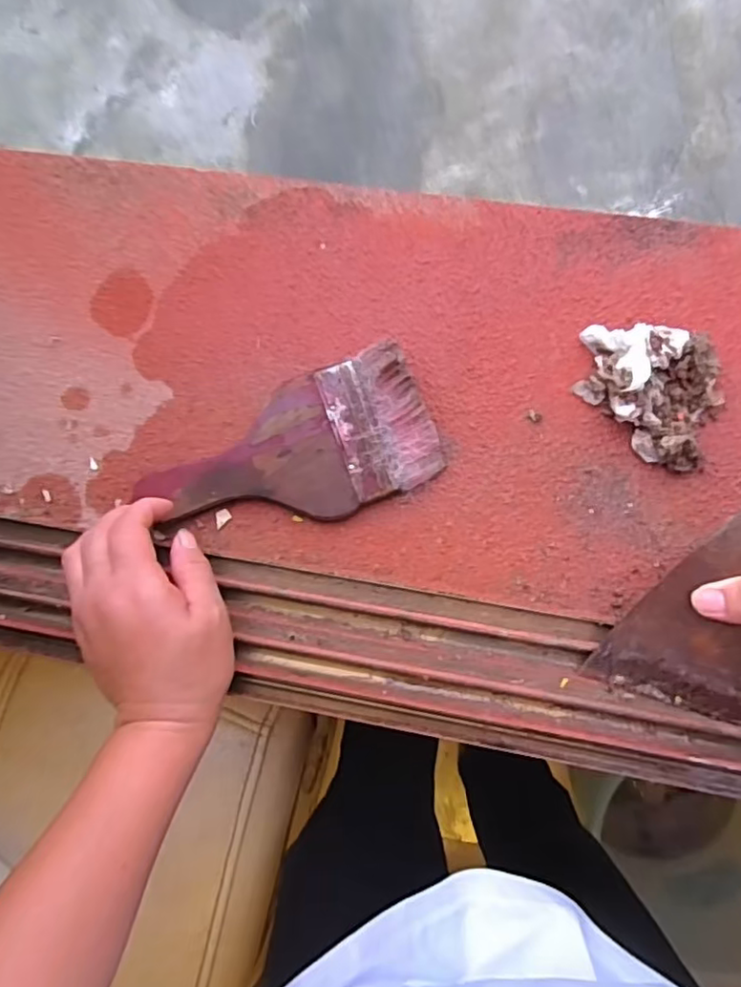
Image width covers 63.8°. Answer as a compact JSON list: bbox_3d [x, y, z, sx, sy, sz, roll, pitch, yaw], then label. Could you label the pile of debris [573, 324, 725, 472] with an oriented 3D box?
[{"bbox_3d":[0.171,-0.067,0.352,0.069,0.035,0.101,-41,84,2],"label":"pile of debris"}]

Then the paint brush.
[{"bbox_3d":[-0.049,-0.021,0.373,0.178,0.016,0.087,-24,82,2],"label":"paint brush"}]

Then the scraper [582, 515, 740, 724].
[{"bbox_3d":[0.190,0.023,0.300,0.083,0.013,0.208,15,114,7],"label":"scraper"}]

